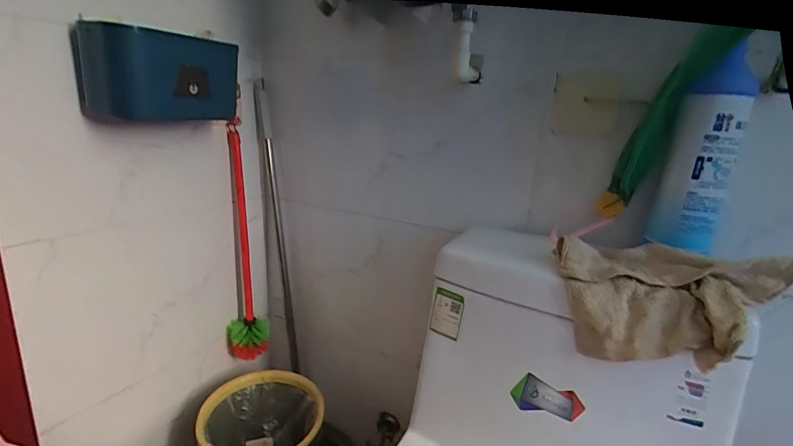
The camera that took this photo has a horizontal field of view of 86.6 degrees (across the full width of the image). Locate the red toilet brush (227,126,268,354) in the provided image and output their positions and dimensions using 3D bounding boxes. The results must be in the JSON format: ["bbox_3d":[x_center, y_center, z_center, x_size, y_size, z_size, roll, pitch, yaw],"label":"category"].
[{"bbox_3d":[-0.324,0.058,0.909,0.084,0.482,0.099,-3,16,-20],"label":"red toilet brush"}]

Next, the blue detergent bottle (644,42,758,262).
[{"bbox_3d":[0.364,-0.074,0.510,0.075,0.214,0.055,15,18,33],"label":"blue detergent bottle"}]

